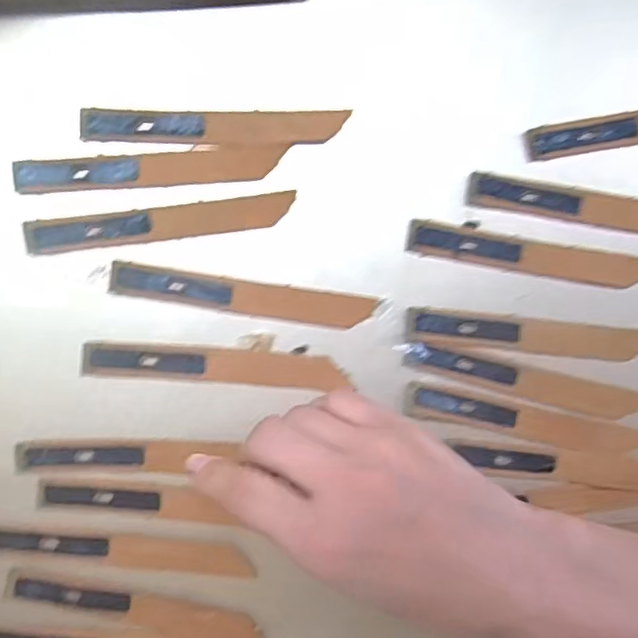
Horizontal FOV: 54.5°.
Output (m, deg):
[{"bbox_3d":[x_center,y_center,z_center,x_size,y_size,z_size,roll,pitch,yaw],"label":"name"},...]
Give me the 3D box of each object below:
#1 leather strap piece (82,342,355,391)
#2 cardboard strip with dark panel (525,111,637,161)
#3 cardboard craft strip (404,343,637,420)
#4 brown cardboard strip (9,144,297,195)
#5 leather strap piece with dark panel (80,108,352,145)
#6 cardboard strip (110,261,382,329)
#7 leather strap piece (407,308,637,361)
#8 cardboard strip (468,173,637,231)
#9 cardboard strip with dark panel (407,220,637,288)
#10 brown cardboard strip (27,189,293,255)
[{"bbox_3d":[-0.048,0.023,0.299,0.124,0.004,0.017,5,93,-7],"label":"leather strap piece"},{"bbox_3d":[0.165,-0.097,0.310,0.121,0.008,0.016,-11,95,-7],"label":"cardboard strip with dark panel"},{"bbox_3d":[0.105,0.032,0.311,0.128,0.004,0.016,14,91,-8],"label":"cardboard craft strip"},{"bbox_3d":[-0.078,-0.071,0.290,0.123,0.004,0.016,-7,94,-7],"label":"brown cardboard strip"},{"bbox_3d":[-0.048,-0.091,0.293,0.122,0.004,0.016,-2,94,-8],"label":"leather strap piece with dark panel"},{"bbox_3d":[-0.035,-0.011,0.296,0.124,0.004,0.016,9,92,-8],"label":"cardboard strip"},{"bbox_3d":[0.107,0.009,0.309,0.125,0.008,0.017,6,93,-8],"label":"leather strap piece"},{"bbox_3d":[0.136,-0.056,0.311,0.124,0.005,0.015,8,105,-5],"label":"cardboard strip"},{"bbox_3d":[0.107,-0.031,0.309,0.126,0.004,0.016,9,93,-5],"label":"cardboard strip with dark panel"},{"bbox_3d":[-0.073,-0.045,0.293,0.122,0.005,0.015,-8,94,-7],"label":"brown cardboard strip"}]

